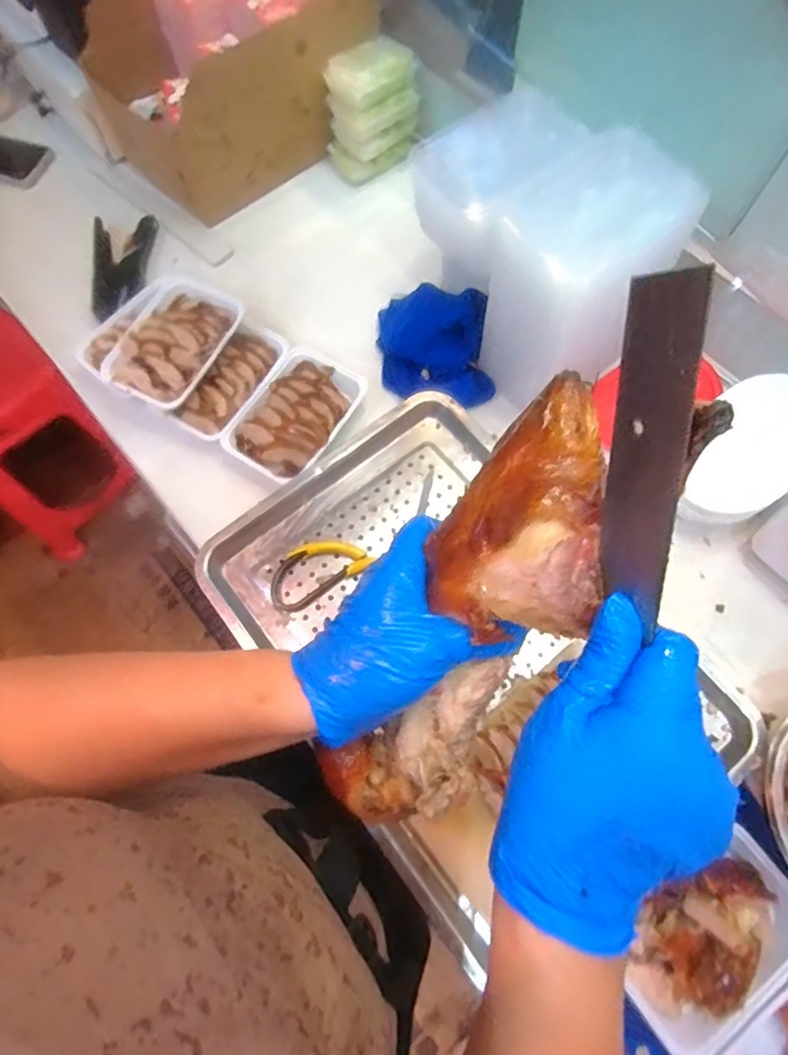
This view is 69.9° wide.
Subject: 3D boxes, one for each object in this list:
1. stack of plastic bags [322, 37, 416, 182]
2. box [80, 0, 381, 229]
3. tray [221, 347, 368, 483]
[{"bbox_3d":[-0.025,-0.567,0.770,0.127,0.130,0.084,-42,74,-12],"label":"stack of plastic bags"},{"bbox_3d":[-0.202,-0.602,0.749,0.319,0.193,0.192,-40,73,-12],"label":"box"},{"bbox_3d":[-0.113,-0.135,0.668,0.107,0.034,0.161,33,74,13],"label":"tray"}]

